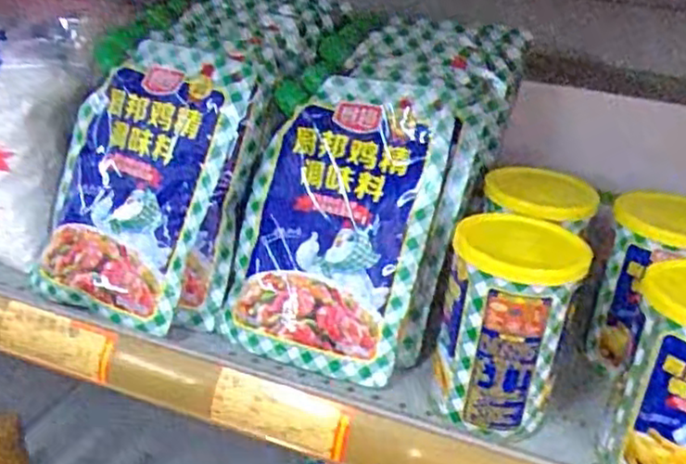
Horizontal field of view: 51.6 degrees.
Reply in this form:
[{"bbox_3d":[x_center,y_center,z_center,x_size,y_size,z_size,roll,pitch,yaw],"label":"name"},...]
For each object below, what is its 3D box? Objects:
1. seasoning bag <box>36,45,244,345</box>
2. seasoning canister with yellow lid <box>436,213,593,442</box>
[{"bbox_3d":[-0.144,-0.040,0.488,0.124,0.191,0.029,19,0,17],"label":"seasoning bag"},{"bbox_3d":[0.095,0.052,0.419,0.076,0.111,0.068,10,28,11],"label":"seasoning canister with yellow lid"}]

